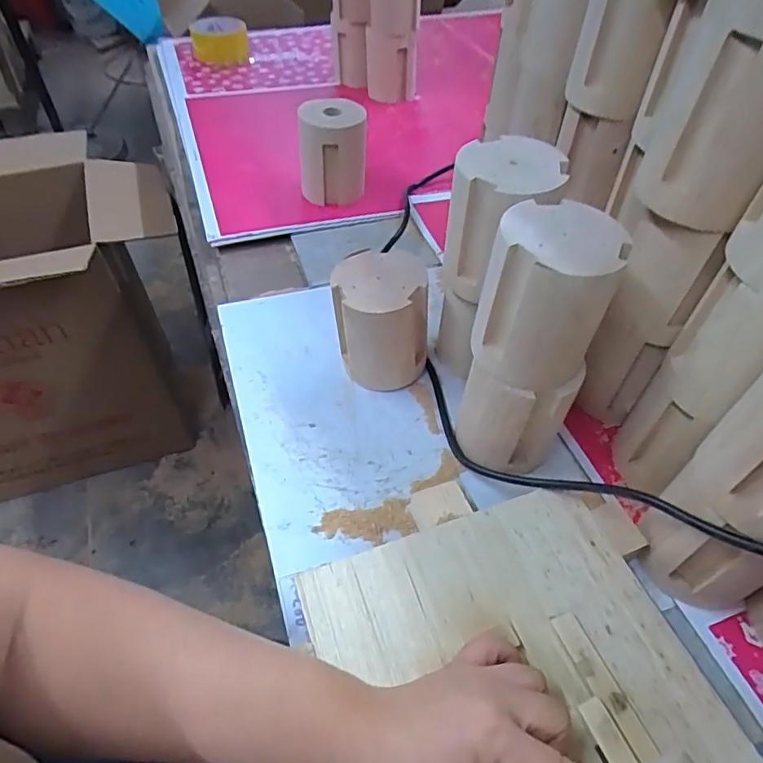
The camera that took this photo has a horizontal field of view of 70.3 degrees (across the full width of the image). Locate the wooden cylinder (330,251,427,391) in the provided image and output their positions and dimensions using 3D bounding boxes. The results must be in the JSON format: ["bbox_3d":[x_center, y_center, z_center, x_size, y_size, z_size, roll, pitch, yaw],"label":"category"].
[{"bbox_3d":[0.000,-0.048,0.470,0.082,0.107,0.077,4,50,3],"label":"wooden cylinder"}]

